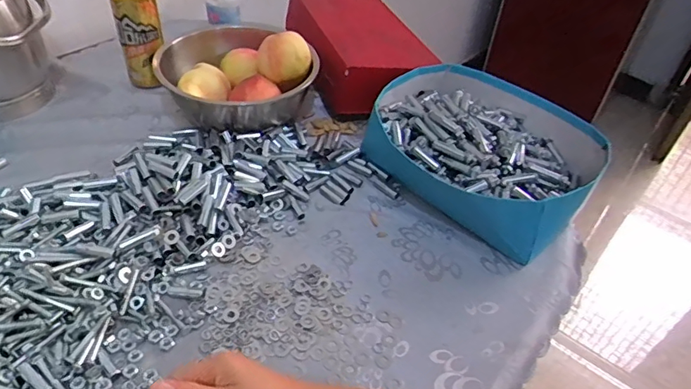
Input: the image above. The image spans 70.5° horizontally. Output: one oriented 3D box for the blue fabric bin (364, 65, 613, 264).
[{"bbox_3d":[0.178,-0.063,0.677,0.293,0.098,0.256,35,50,27],"label":"blue fabric bin"}]

